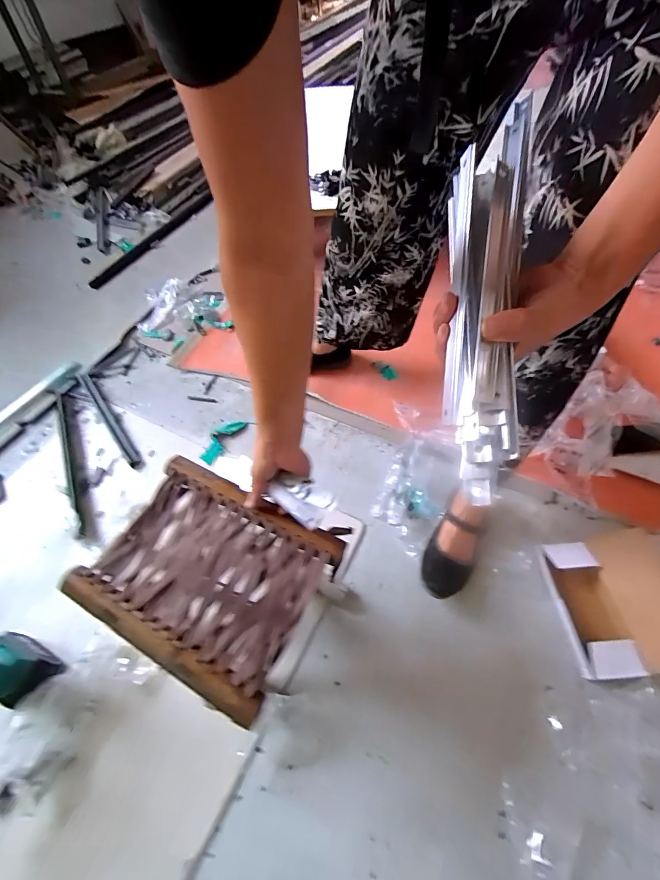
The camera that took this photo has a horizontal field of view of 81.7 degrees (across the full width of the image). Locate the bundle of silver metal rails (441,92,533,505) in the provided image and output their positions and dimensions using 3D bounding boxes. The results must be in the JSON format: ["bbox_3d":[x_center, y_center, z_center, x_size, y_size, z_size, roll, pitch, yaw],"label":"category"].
[{"bbox_3d":[0.118,-0.091,0.296,0.059,0.035,0.272,4,86,7],"label":"bundle of silver metal rails"}]

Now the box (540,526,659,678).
[{"bbox_3d":[0.486,0.282,0.672,0.193,0.110,0.224,-4,55,2],"label":"box"}]

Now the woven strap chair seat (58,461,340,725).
[{"bbox_3d":[-0.168,0.171,0.520,0.292,0.028,0.233,23,60,19],"label":"woven strap chair seat"}]

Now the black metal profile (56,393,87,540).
[{"bbox_3d":[-0.647,0.037,0.943,0.033,0.030,0.482,-26,57,-14],"label":"black metal profile"}]

